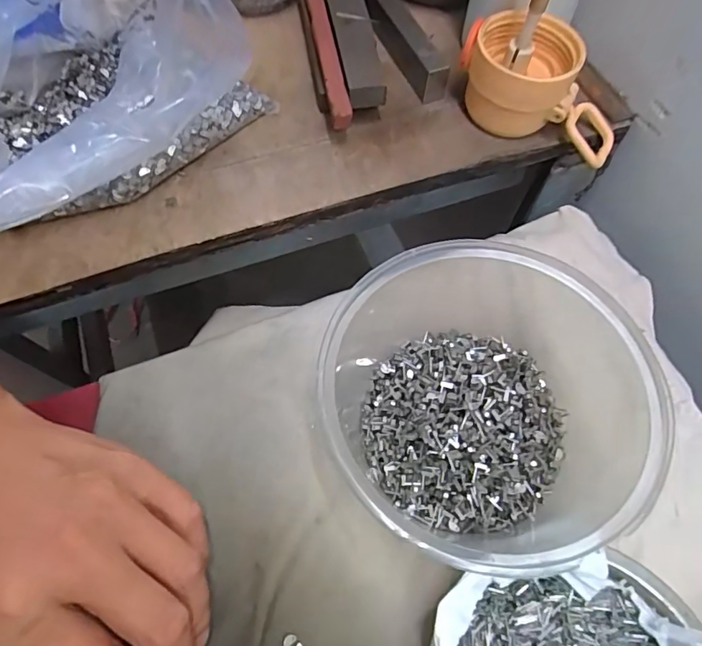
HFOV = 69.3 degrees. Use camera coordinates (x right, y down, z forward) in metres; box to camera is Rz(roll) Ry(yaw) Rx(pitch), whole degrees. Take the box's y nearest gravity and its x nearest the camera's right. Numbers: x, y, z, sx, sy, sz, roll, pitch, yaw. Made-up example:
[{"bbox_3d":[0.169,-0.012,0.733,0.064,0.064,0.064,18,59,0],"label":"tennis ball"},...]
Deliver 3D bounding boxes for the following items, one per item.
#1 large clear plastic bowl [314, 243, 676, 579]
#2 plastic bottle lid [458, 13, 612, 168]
[{"bbox_3d":[0.058,0.037,0.234,0.136,0.061,0.137,1,62,-2],"label":"large clear plastic bowl"},{"bbox_3d":[0.121,-0.149,0.319,0.108,0.052,0.060,19,63,8],"label":"plastic bottle lid"}]

